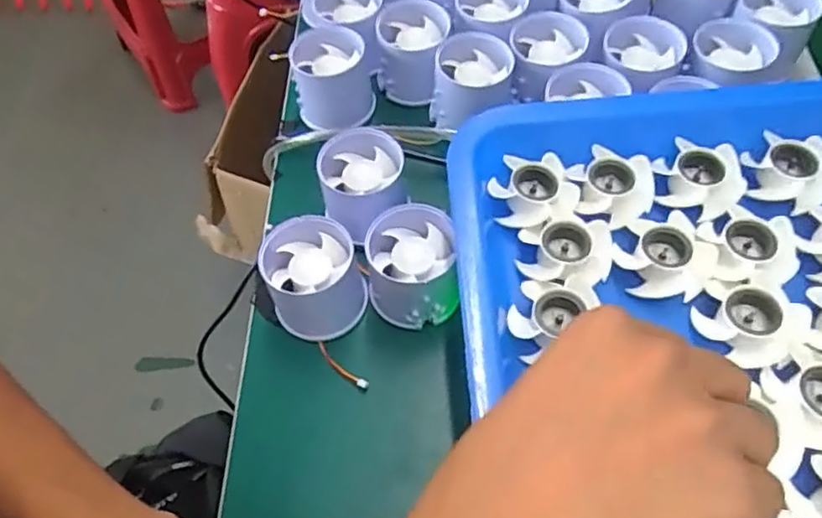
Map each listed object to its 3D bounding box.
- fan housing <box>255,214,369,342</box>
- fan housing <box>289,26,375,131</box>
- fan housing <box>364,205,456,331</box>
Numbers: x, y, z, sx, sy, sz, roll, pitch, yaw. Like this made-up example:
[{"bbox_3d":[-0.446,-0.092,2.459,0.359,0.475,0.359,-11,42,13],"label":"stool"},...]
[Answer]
[{"bbox_3d":[-0.056,0.011,0.365,0.053,0.047,0.054,-2,58,3],"label":"fan housing"},{"bbox_3d":[-0.057,-0.129,0.454,0.054,0.053,0.052,-16,59,-6],"label":"fan housing"},{"bbox_3d":[0.000,0.005,0.363,0.050,0.048,0.053,-2,58,3],"label":"fan housing"}]

